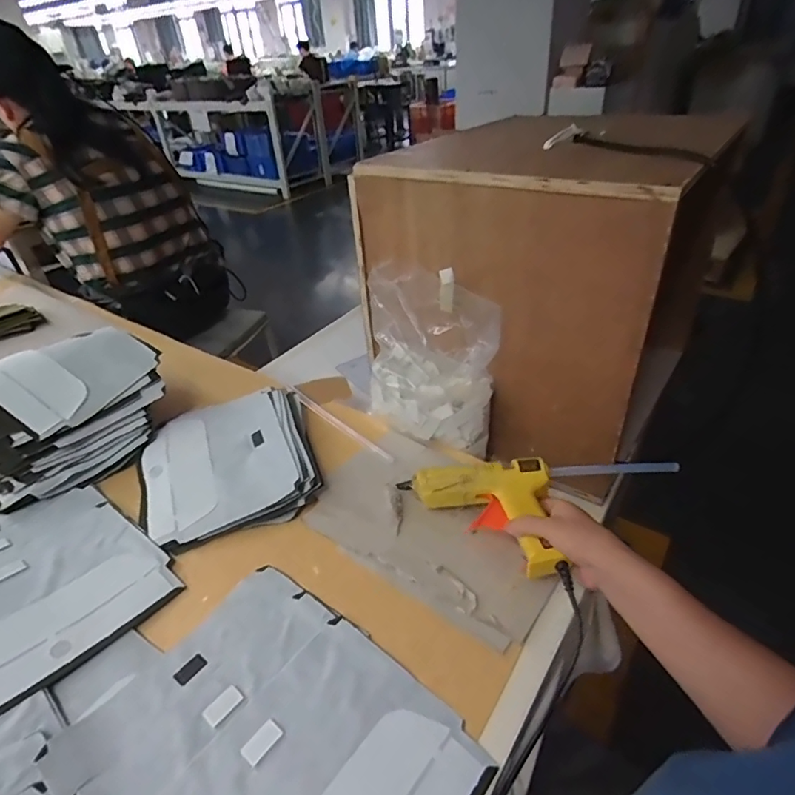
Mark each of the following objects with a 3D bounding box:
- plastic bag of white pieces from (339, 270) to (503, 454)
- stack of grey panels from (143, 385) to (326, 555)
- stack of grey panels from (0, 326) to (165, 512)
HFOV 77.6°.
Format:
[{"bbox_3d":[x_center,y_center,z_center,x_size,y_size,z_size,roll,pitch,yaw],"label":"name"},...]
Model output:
[{"bbox_3d":[0.046,-0.051,0.675,0.190,0.219,0.118,17,41,27],"label":"plastic bag of white pieces"},{"bbox_3d":[-0.237,0.084,0.697,0.221,0.031,0.252,-15,37,-14],"label":"stack of grey panels"},{"bbox_3d":[-0.471,0.020,0.705,0.159,0.152,0.276,24,45,33],"label":"stack of grey panels"}]

